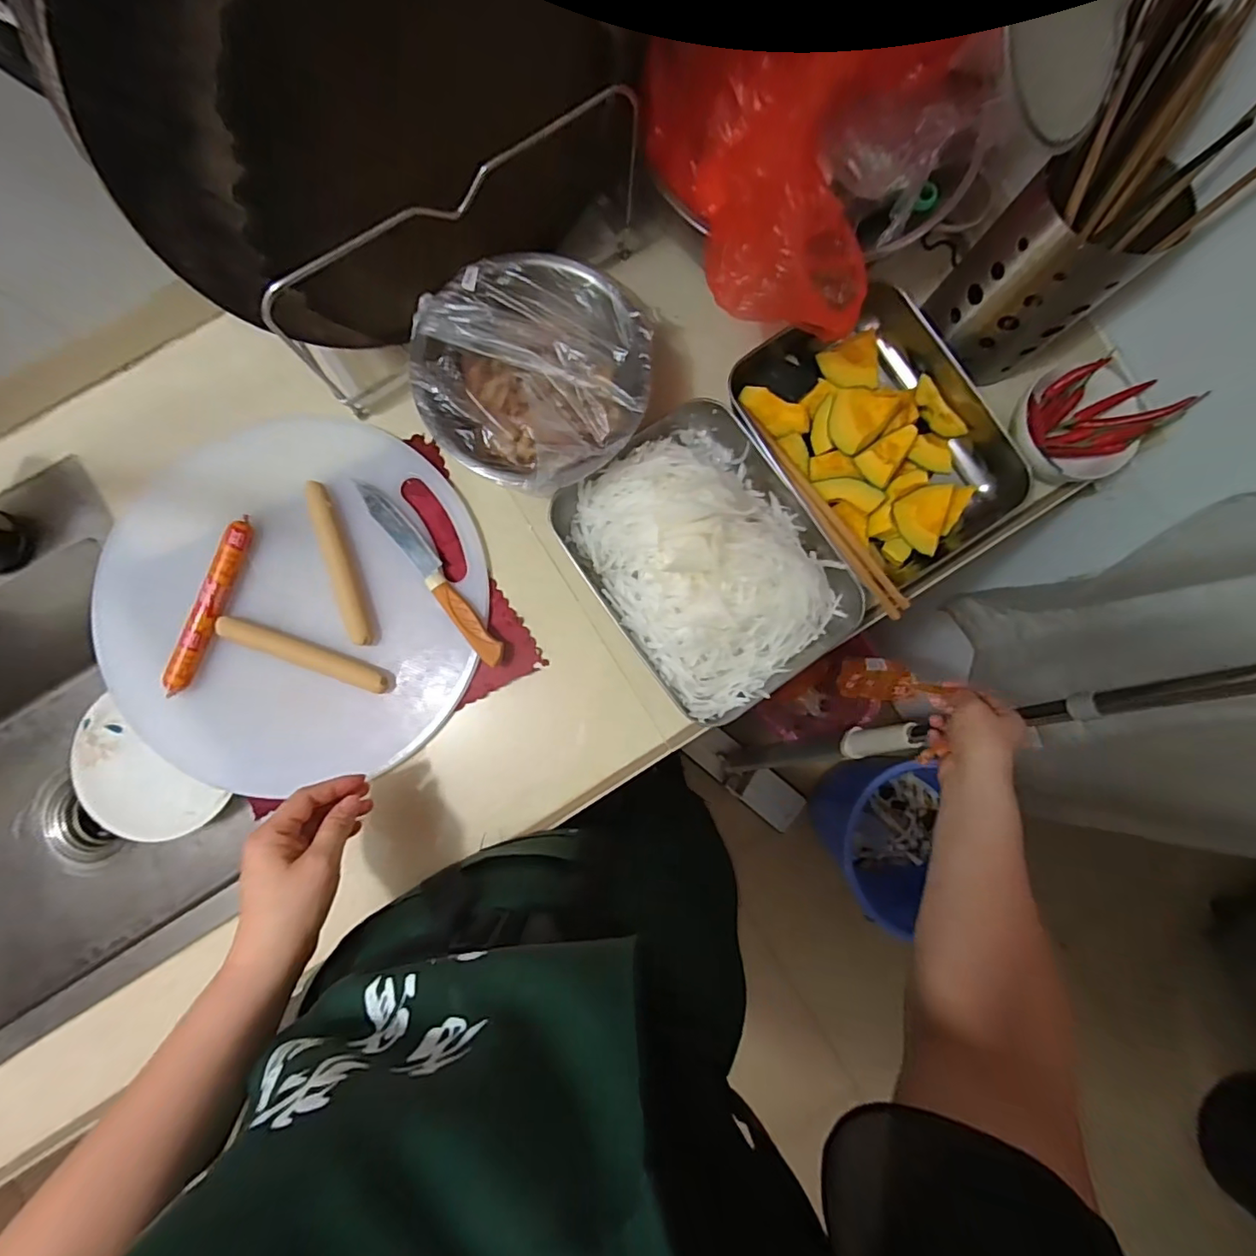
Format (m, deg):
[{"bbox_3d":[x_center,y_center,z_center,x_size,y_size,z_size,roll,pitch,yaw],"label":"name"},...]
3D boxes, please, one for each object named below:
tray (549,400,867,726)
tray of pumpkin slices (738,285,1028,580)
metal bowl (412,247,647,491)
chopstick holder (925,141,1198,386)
[{"bbox_3d":[0.072,-0.062,0.482,0.199,0.064,0.255,-34,88,-4],"label":"tray"},{"bbox_3d":[0.245,-0.182,0.514,0.200,0.050,0.270,-40,88,-4],"label":"tray of pumpkin slices"},{"bbox_3d":[-0.083,-0.214,0.479,0.194,0.084,0.185,0,86,-2],"label":"metal bowl"},{"bbox_3d":[0.341,-0.296,0.449,0.083,0.150,0.107,-39,88,-4],"label":"chopstick holder"}]

